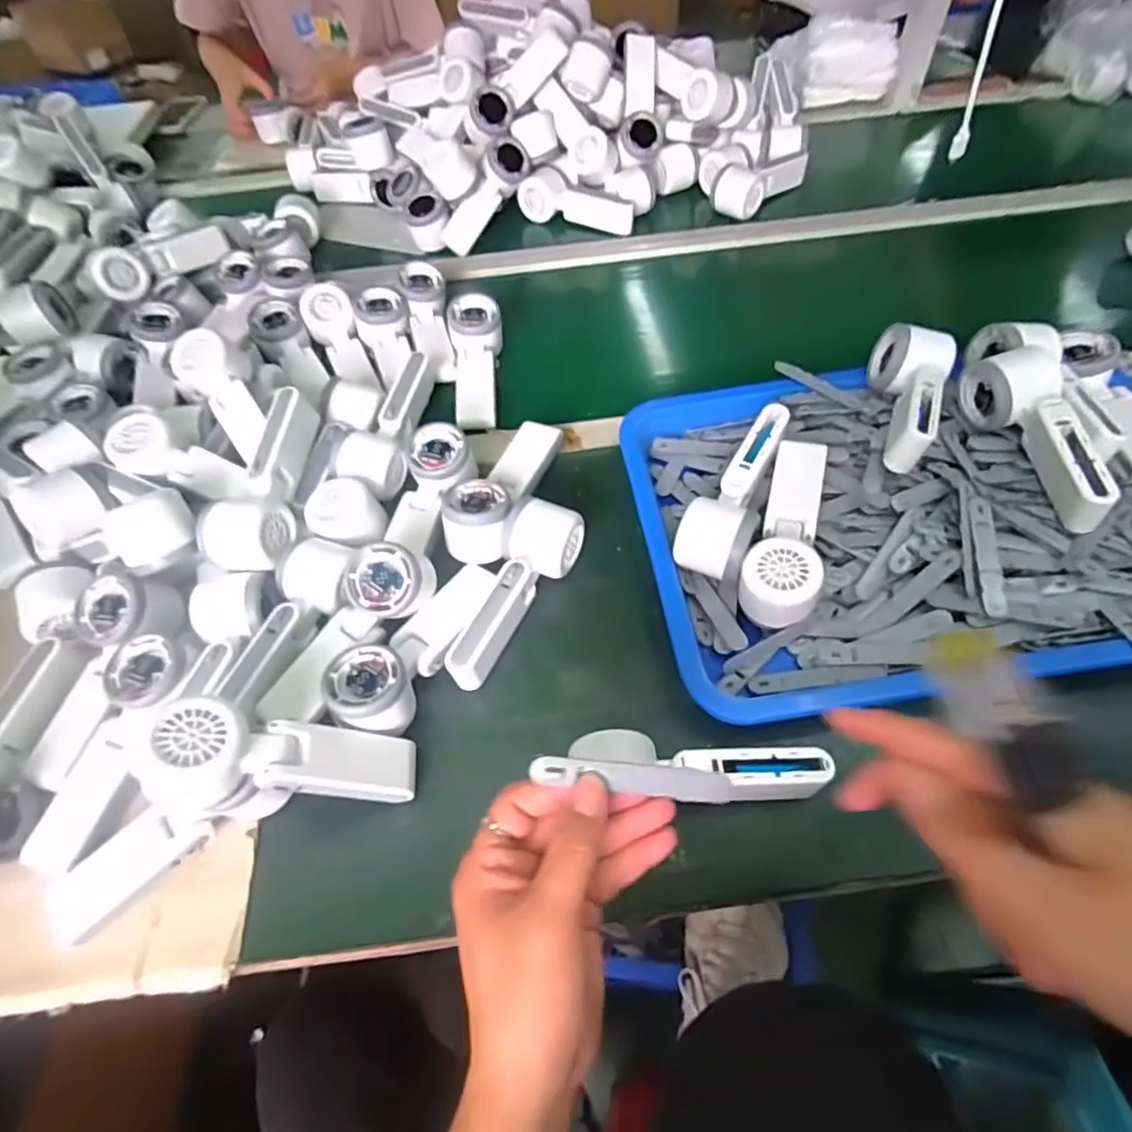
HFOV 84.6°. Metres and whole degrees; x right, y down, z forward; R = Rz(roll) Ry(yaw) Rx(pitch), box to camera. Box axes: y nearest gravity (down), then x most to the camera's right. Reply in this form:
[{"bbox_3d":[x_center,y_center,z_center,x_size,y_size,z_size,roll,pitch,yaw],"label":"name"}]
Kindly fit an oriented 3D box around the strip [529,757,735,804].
[{"bbox_3d":[0.033,0.101,0.297,0.098,0.010,0.014,11,59,-11],"label":"strip"}]

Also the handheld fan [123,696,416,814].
[{"bbox_3d":[-0.175,0.124,0.395,0.167,0.034,0.060,18,52,-34],"label":"handheld fan"}]

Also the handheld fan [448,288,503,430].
[{"bbox_3d":[-0.093,-0.221,0.661,0.056,0.038,0.161,-7,60,-4],"label":"handheld fan"}]

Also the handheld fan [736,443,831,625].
[{"bbox_3d":[0.179,-0.024,0.493,0.058,0.053,0.173,17,58,16],"label":"handheld fan"}]

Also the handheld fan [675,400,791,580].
[{"bbox_3d":[0.144,-0.060,0.514,0.053,0.053,0.167,22,59,19],"label":"handheld fan"}]

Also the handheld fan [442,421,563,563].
[{"bbox_3d":[-0.057,-0.077,0.559,0.055,0.048,0.161,14,57,14],"label":"handheld fan"}]

